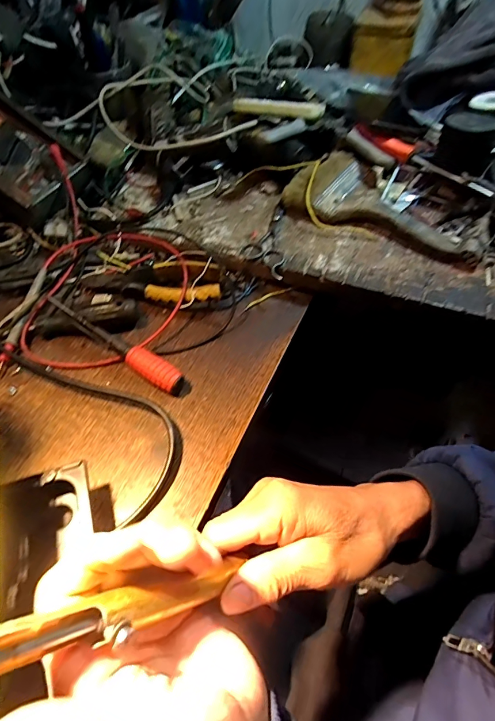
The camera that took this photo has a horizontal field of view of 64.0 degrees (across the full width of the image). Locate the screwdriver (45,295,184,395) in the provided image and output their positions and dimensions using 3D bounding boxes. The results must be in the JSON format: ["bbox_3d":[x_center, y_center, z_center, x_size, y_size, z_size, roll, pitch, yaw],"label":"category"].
[{"bbox_3d":[-0.130,-0.020,0.378,0.170,0.023,0.023,33,62,14],"label":"screwdriver"}]

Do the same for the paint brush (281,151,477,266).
[{"bbox_3d":[0.143,-0.161,0.439,0.096,0.036,0.215,-35,61,-21],"label":"paint brush"}]

